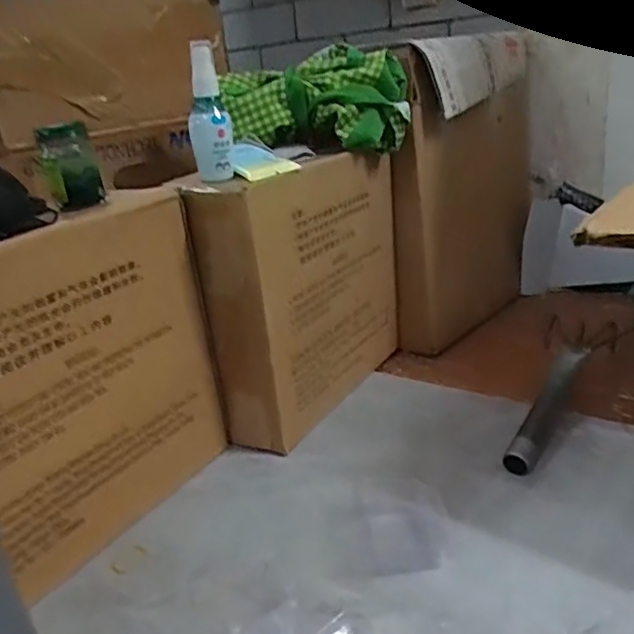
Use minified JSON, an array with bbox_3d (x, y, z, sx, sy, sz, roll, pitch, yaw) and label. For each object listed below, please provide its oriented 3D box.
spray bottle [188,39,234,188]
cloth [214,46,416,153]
[{"bbox_3d":[-0.098,-0.184,0.589,0.037,0.120,0.028,-8,22,-7],"label":"spray bottle"},{"bbox_3d":[-0.003,-0.234,0.714,0.199,0.094,0.101,-9,22,-9],"label":"cloth"}]

